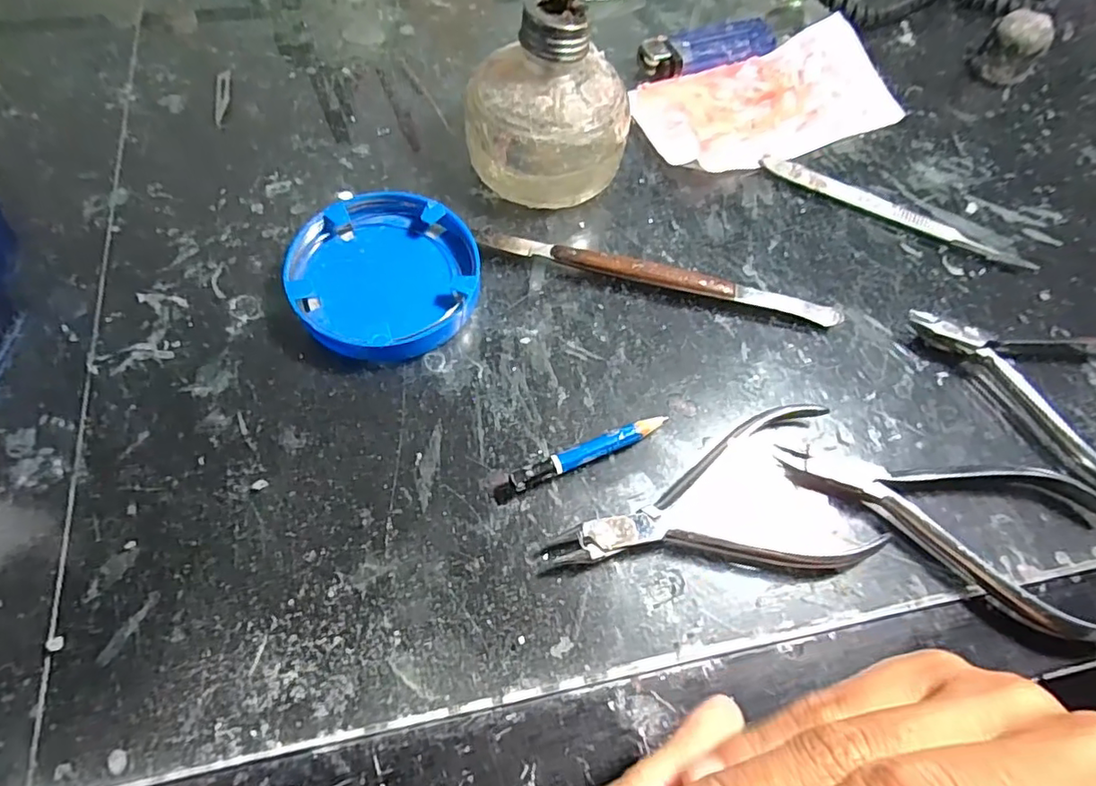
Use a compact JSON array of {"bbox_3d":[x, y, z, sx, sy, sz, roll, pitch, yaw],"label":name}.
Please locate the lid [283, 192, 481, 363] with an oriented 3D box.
[{"bbox_3d":[-0.070,-0.051,0.253,0.079,0.017,0.076,1,65,-3],"label":"lid"}]

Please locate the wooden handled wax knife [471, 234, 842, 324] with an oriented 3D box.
[{"bbox_3d":[0.051,-0.051,0.265,0.163,0.011,0.012,12,65,2],"label":"wooden handled wax knife"}]

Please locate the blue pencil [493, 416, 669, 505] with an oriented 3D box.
[{"bbox_3d":[0.013,0.025,0.227,0.071,0.011,0.008,-21,68,-13],"label":"blue pencil"}]

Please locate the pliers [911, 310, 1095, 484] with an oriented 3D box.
[{"bbox_3d":[0.230,-0.012,0.255,0.083,0.012,0.118,-36,72,-18],"label":"pliers"}]

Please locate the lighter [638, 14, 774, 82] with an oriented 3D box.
[{"bbox_3d":[0.091,-0.196,0.334,0.081,0.011,0.027,-24,69,-14],"label":"lighter"}]

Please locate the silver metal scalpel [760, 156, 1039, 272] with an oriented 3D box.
[{"bbox_3d":[0.173,-0.090,0.294,0.136,0.006,0.011,25,66,8],"label":"silver metal scalpel"}]

